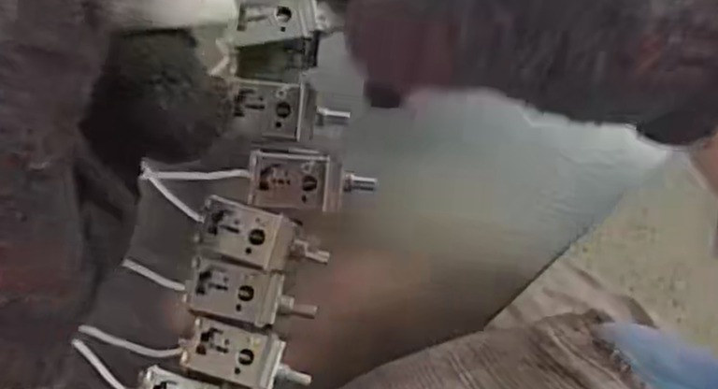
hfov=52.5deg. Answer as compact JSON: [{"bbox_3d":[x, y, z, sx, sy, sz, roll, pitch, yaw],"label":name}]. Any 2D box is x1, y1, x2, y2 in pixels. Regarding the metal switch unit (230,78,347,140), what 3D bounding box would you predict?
[{"bbox_3d":[-0.028,-0.034,0.301,0.046,0.009,0.023,3,93,0],"label":"metal switch unit"}]

